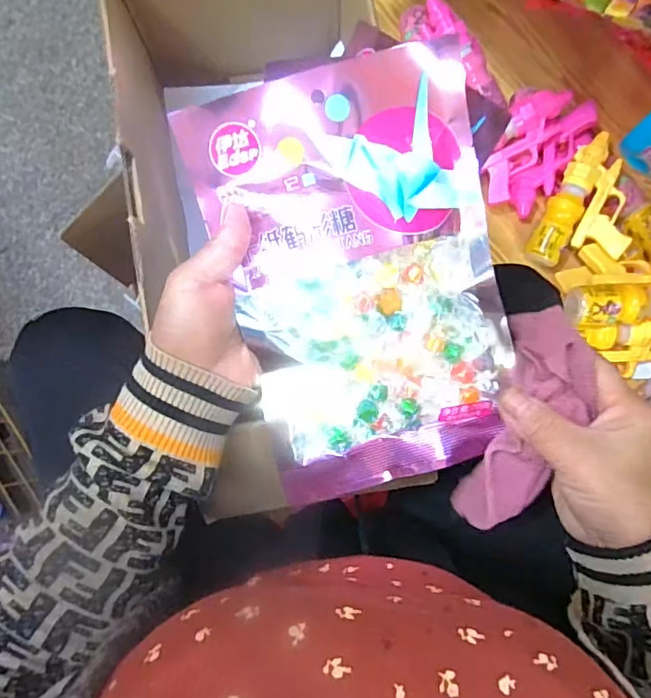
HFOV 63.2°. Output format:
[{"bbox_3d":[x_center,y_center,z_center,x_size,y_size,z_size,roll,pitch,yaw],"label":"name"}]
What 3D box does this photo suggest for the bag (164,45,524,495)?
[{"bbox_3d":[0.024,-0.040,0.316,0.160,0.021,0.238,-15,99,0],"label":"bag"}]

